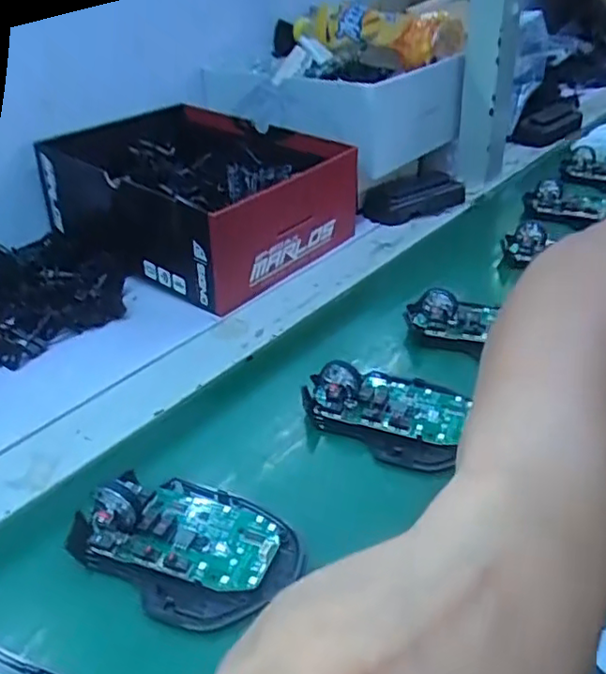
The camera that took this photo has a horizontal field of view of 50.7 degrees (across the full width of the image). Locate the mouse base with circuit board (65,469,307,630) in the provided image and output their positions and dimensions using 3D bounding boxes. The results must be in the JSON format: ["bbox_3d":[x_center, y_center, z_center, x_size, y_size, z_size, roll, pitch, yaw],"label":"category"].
[{"bbox_3d":[-0.058,0.099,0.318,0.107,0.022,0.072,17,38,29],"label":"mouse base with circuit board"}]

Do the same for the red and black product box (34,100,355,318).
[{"bbox_3d":[-0.102,-0.139,0.624,0.256,0.094,0.205,20,39,33],"label":"red and black product box"}]

